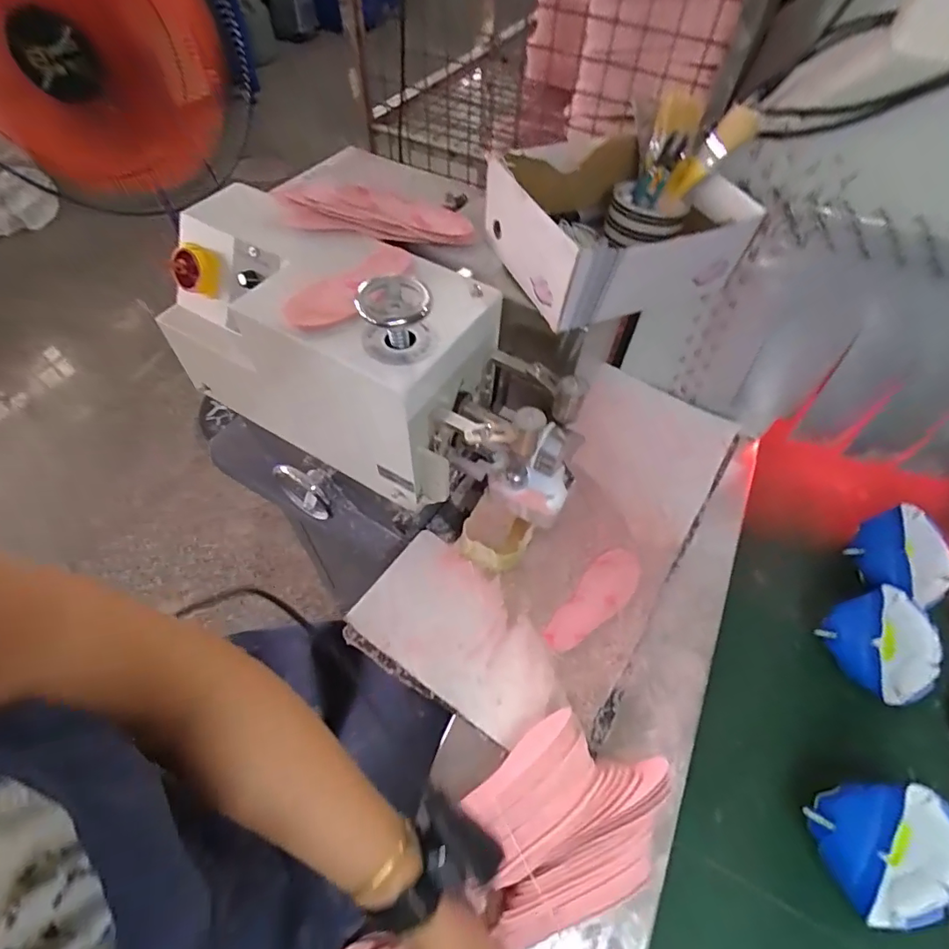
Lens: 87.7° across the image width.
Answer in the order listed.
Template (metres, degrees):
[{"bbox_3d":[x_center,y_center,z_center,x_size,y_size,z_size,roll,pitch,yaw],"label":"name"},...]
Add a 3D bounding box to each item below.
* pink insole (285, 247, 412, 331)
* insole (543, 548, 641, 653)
[{"bbox_3d":[-0.119,-0.185,0.490,0.051,0.014,0.155,32,54,12],"label":"pink insole"},{"bbox_3d":[0.146,0.152,0.597,0.054,0.004,0.156,38,66,22],"label":"insole"}]

